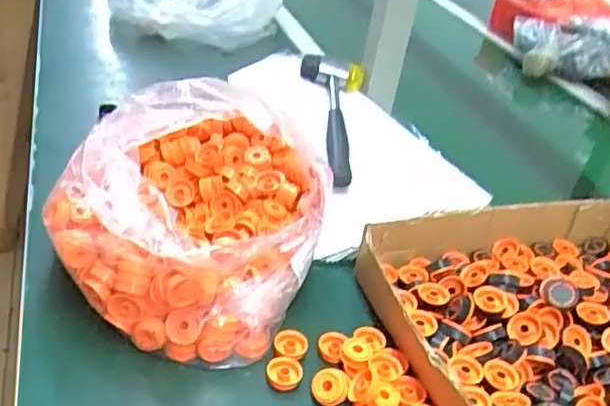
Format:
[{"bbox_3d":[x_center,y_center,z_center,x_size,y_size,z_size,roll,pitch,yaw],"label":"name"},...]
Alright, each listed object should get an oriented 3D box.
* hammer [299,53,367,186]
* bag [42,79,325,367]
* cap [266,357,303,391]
[{"bbox_3d":[0.029,-0.106,0.743,0.078,0.042,0.257,9,32,-2],"label":"hammer"},{"bbox_3d":[-0.085,-0.012,0.536,0.193,0.164,0.230,11,33,3],"label":"bag"},{"bbox_3d":[-0.015,0.126,0.482,0.026,0.013,0.025,7,33,-5],"label":"cap"}]

